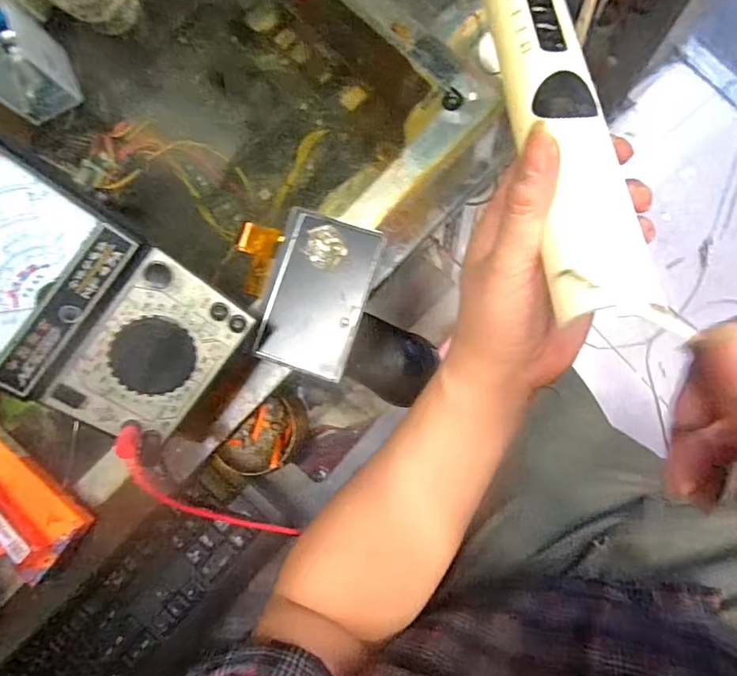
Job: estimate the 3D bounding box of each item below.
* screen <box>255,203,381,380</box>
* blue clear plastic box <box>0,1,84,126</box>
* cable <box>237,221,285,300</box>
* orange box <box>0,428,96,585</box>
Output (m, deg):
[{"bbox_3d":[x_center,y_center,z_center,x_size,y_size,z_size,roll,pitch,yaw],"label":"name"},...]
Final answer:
[{"bbox_3d":[-0.034,-0.030,0.326,0.066,0.004,0.104,15,85,8],"label":"screen"},{"bbox_3d":[-0.246,-0.192,0.340,0.051,0.059,0.051,-25,82,4],"label":"blue clear plastic box"},{"bbox_3d":[-0.077,-0.053,0.335,0.030,0.010,0.048,14,91,12],"label":"cable"},{"bbox_3d":[-0.234,0.108,0.322,0.097,0.025,0.054,43,91,10],"label":"orange box"}]

